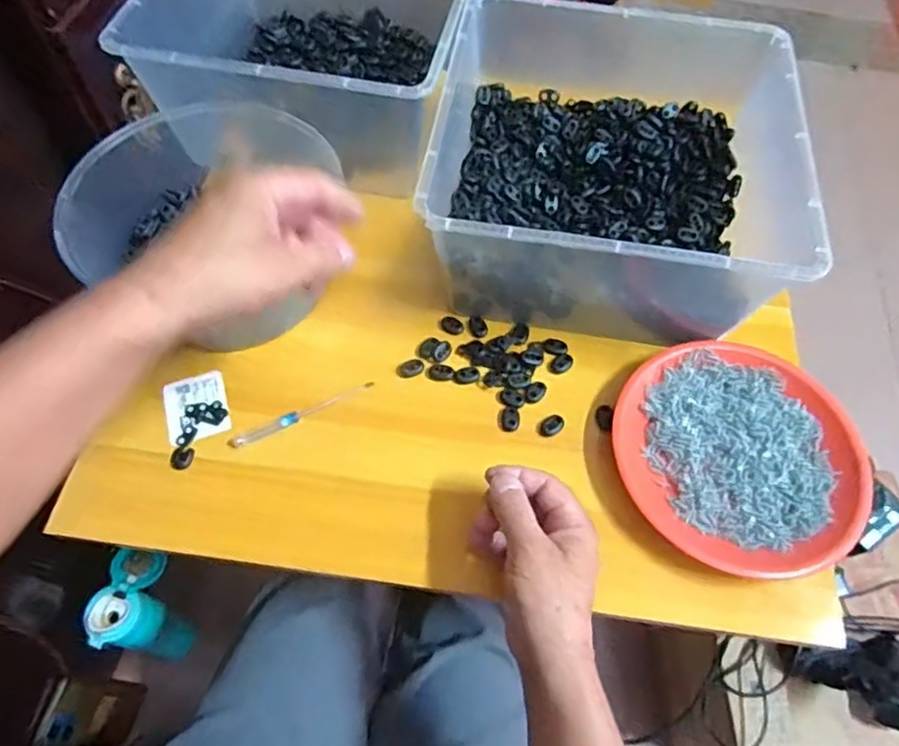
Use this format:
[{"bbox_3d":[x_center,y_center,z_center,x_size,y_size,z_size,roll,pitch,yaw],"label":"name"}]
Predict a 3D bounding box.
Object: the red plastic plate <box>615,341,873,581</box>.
[{"bbox_3d":[0.228,0.062,0.492,0.181,0.022,0.187,2,60,-1],"label":"red plastic plate"}]

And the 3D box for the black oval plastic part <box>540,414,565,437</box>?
[{"bbox_3d":[0.085,0.044,0.513,0.022,0.006,0.014,-32,66,-18],"label":"black oval plastic part"}]

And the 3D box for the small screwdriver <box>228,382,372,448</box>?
[{"bbox_3d":[-0.121,0.034,0.510,0.123,0.005,0.011,-23,63,-14],"label":"small screwdriver"}]

